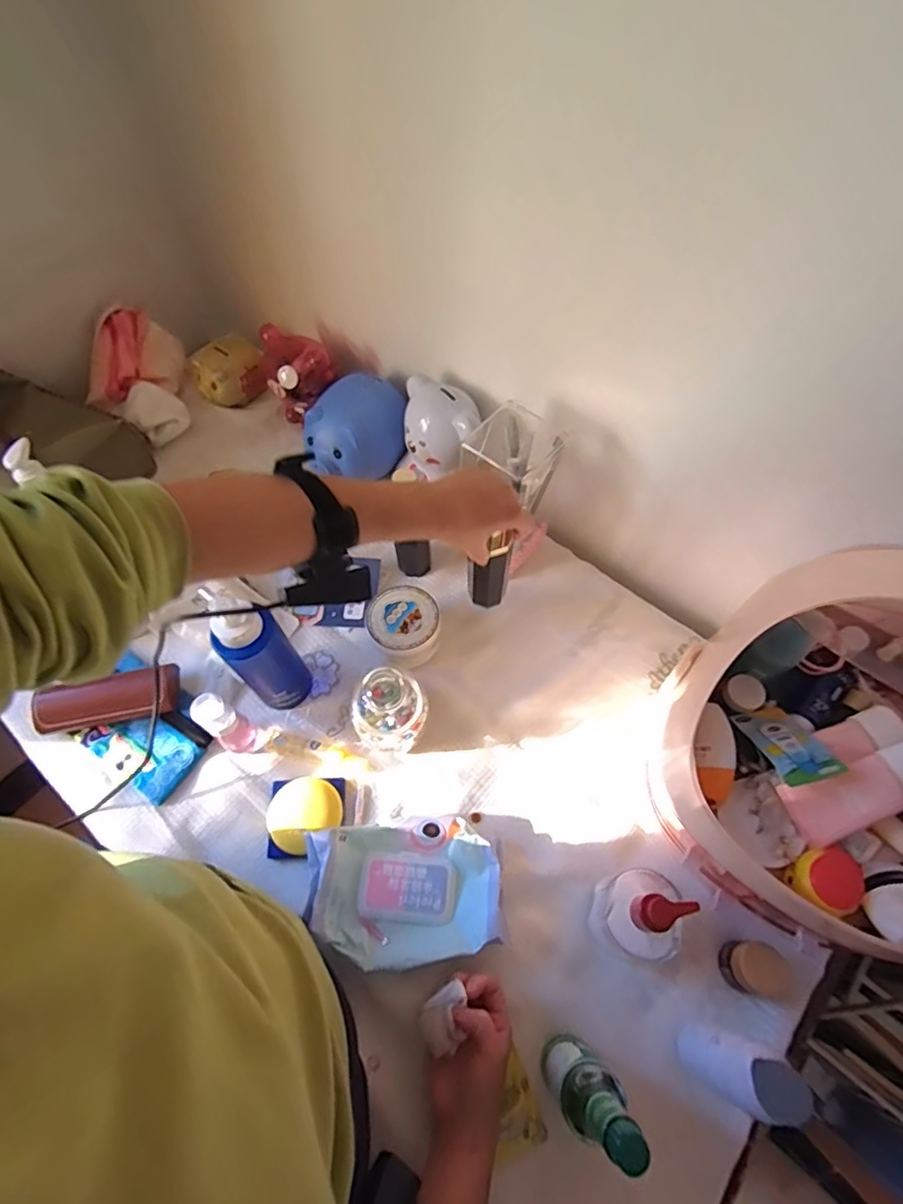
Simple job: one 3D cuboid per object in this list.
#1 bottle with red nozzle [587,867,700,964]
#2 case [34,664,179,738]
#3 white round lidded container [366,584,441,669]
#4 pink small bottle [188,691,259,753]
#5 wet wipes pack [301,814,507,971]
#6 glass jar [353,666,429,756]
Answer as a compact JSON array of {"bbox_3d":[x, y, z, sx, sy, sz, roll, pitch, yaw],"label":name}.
[{"bbox_3d":[0.169,0.280,0.525,0.062,0.144,0.068,0,61,1],"label":"bottle with red nozzle"},{"bbox_3d":[-0.404,0.113,0.687,0.149,0.030,0.054,-10,61,-5],"label":"case"},{"bbox_3d":[-0.056,0.033,0.721,0.080,0.062,0.087,0,61,1],"label":"white round lidded container"},{"bbox_3d":[-0.250,0.137,0.646,0.033,0.110,0.035,0,61,1],"label":"pink small bottle"},{"bbox_3d":[-0.047,0.290,0.585,0.190,0.047,0.127,-5,61,-2],"label":"wet wipes pack"},{"bbox_3d":[-0.067,0.121,0.646,0.083,0.104,0.066,-34,66,-17],"label":"glass jar"}]

